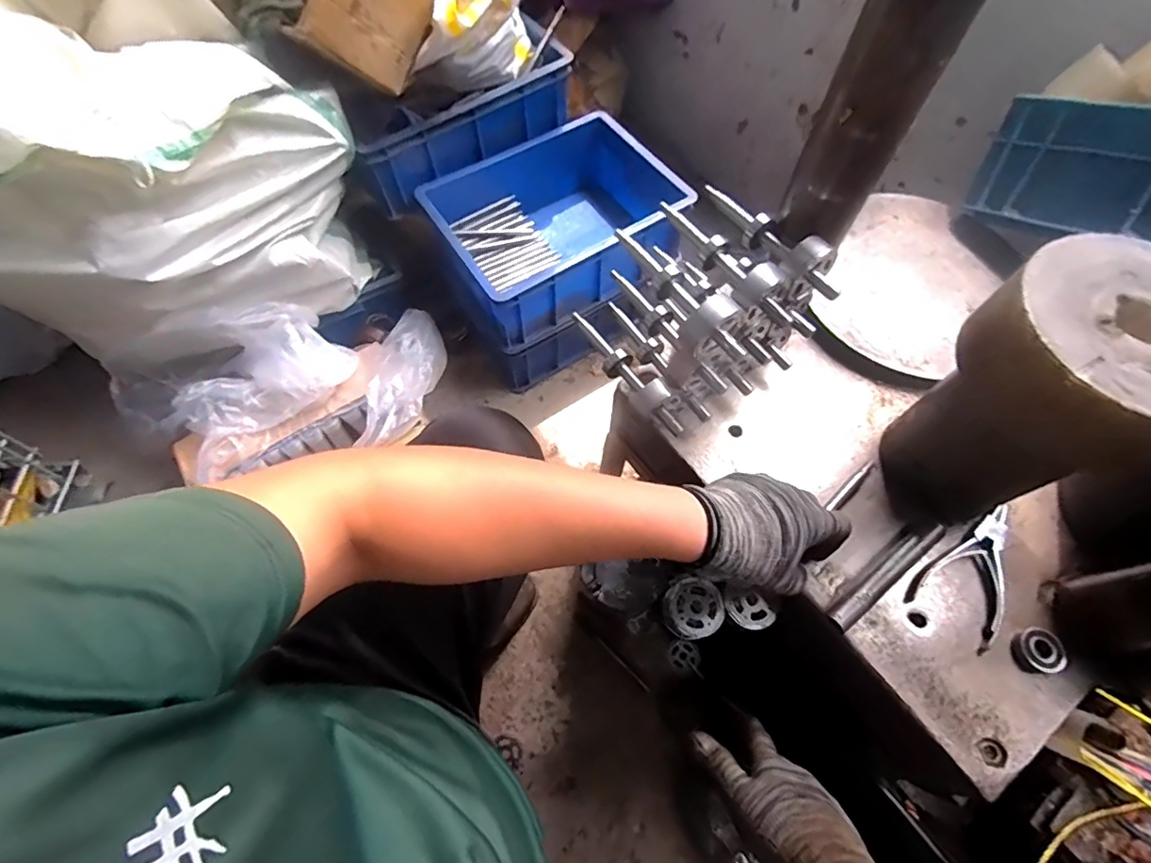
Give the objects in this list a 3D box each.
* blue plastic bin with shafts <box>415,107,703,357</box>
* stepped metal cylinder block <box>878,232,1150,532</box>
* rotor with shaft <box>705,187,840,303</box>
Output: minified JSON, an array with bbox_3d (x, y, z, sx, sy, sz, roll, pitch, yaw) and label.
[{"bbox_3d":[-0.015,-0.369,1.000,0.441,0.174,0.297,-29,67,-14],"label":"blue plastic bin with shafts"},{"bbox_3d":[0.353,-0.022,0.423,0.139,0.203,0.136,-12,64,-7],"label":"stepped metal cylinder block"},{"bbox_3d":[0.175,-0.172,0.471,0.048,0.039,0.148,-27,67,-14],"label":"rotor with shaft"}]

